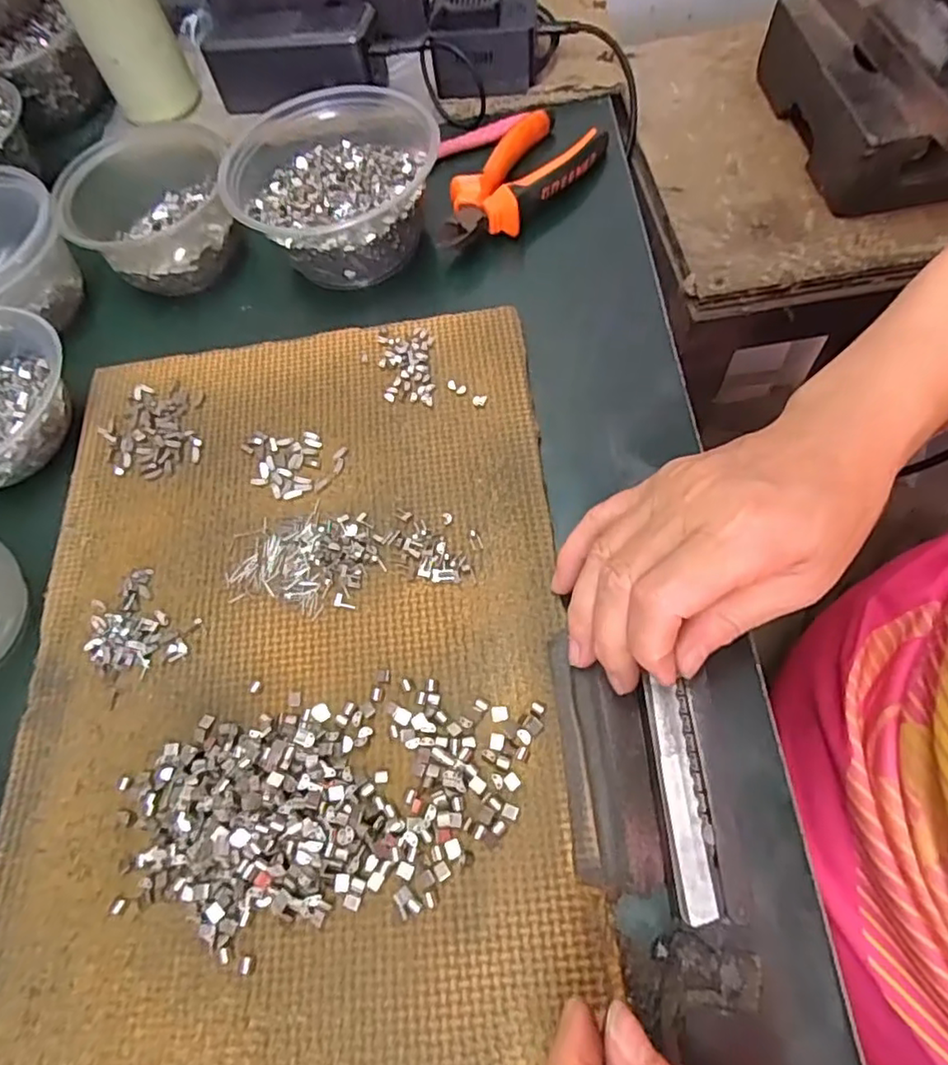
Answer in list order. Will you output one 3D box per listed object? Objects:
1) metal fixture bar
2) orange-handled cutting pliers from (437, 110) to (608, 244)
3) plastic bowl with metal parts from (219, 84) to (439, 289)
[{"bbox_3d":[0.078,0.098,0.236,0.016,0.005,0.082,-3,63,2],"label":"metal fixture bar"},{"bbox_3d":[0.032,-0.239,0.427,0.061,0.023,0.136,31,68,18],"label":"orange-handled cutting pliers"},{"bbox_3d":[-0.092,-0.223,0.412,0.123,0.058,0.128,-1,62,3],"label":"plastic bowl with metal parts"}]

